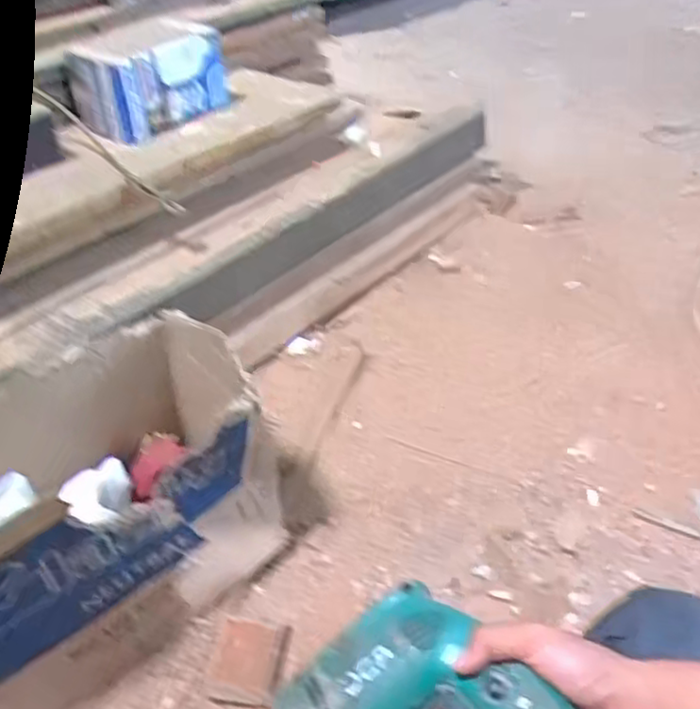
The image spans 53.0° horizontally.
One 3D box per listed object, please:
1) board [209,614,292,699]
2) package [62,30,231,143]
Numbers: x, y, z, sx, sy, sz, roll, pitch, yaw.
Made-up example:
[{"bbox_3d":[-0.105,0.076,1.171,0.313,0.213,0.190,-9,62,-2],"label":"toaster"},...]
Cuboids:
[{"bbox_3d":[-0.096,0.290,0.680,0.063,0.022,0.072,3,37,11],"label":"board"},{"bbox_3d":[-0.333,-0.469,1.210,0.157,0.125,0.251,13,43,24],"label":"package"}]

